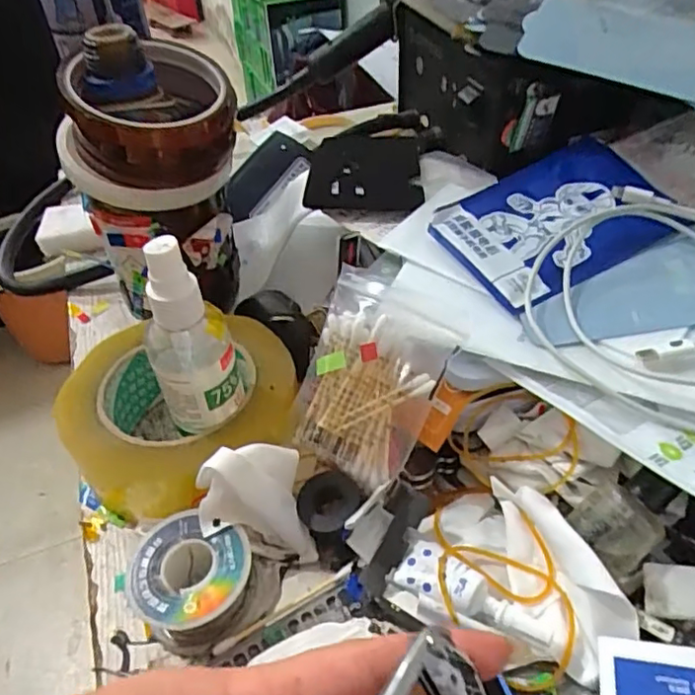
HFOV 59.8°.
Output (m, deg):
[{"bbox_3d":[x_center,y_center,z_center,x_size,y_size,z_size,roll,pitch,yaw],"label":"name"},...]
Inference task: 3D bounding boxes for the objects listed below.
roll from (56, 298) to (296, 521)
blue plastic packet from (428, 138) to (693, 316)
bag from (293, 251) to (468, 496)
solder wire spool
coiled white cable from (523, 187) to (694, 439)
[{"bbox_3d":[-0.082,0.032,0.327,0.113,0.052,0.114,-2,44,2],"label":"roll"},{"bbox_3d":[0.118,-0.076,0.348,0.127,0.023,0.089,-23,47,-18],"label":"blue plastic packet"},{"bbox_3d":[0.012,0.011,0.301,0.067,0.019,0.102,27,92,16],"label":"bag"},{"bbox_3d":[-0.066,0.108,0.271,0.058,0.033,0.055,-2,44,2],"label":"solder wire spool"},{"bbox_3d":[0.168,-0.030,0.302,0.142,0.019,0.161,23,50,25],"label":"coiled white cable"}]

